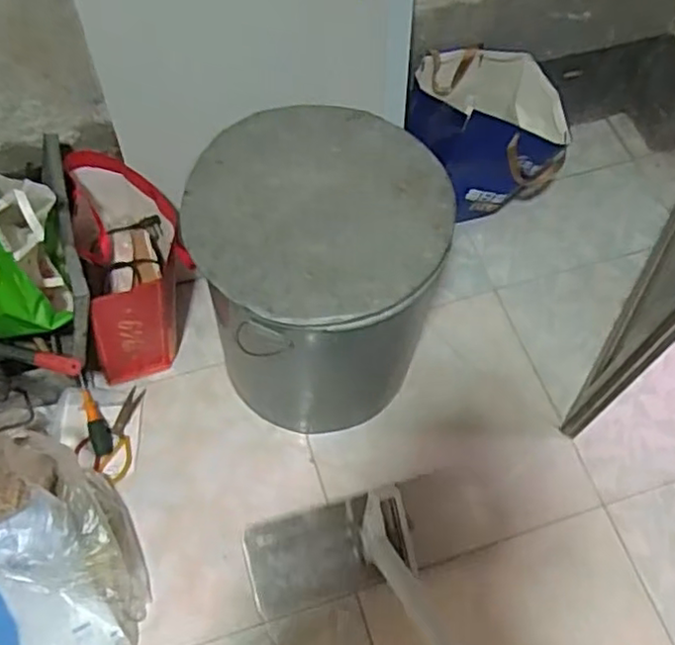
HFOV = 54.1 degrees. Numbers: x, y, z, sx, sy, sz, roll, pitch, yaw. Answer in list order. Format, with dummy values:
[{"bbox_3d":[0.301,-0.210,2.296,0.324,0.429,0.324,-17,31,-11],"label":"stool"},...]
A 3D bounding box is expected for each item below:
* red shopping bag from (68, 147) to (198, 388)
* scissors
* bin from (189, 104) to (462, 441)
[{"bbox_3d":[-0.391,-0.131,1.277,0.173,0.294,0.390,-7,63,-6],"label":"red shopping bag"},{"bbox_3d":[-0.412,0.208,1.260,0.099,0.016,0.179,29,56,-3],"label":"scissors"},{"bbox_3d":[-0.035,-0.074,1.163,0.362,0.466,0.382,1,62,-2],"label":"bin"}]

